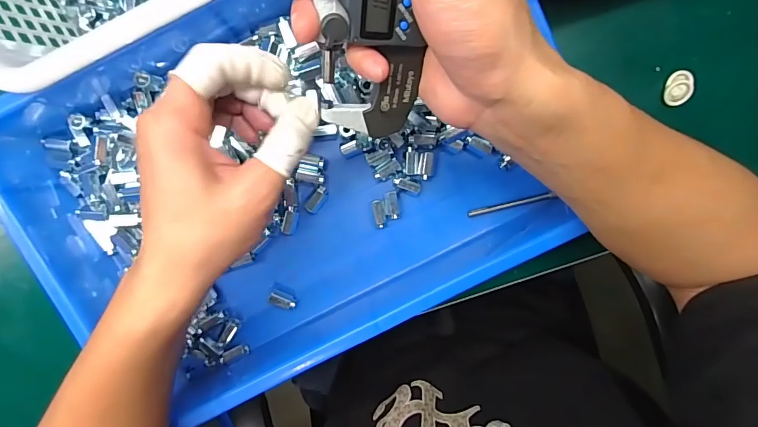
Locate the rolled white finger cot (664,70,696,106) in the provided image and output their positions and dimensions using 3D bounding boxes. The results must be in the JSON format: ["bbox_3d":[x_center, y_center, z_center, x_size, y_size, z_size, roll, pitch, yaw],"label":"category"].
[{"bbox_3d":[0.234,-0.098,0.332,0.017,0.012,0.025,1,99,-3],"label":"rolled white finger cot"}]

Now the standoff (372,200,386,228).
[{"bbox_3d":[0.000,0.001,0.331,0.008,0.007,0.023,-10,100,-1],"label":"standoff"}]

